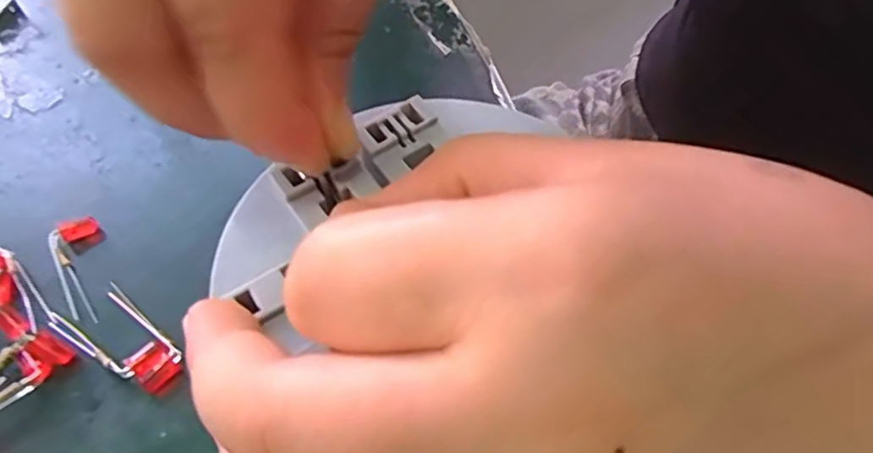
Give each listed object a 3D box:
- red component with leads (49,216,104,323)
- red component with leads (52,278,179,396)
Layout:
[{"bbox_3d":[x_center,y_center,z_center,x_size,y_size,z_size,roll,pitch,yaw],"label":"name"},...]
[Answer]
[{"bbox_3d":[-0.091,0.010,0.159,0.012,0.004,0.030,-24,60,-16],"label":"red component with leads"},{"bbox_3d":[-0.077,0.026,0.148,0.036,0.004,0.016,35,62,20],"label":"red component with leads"}]

